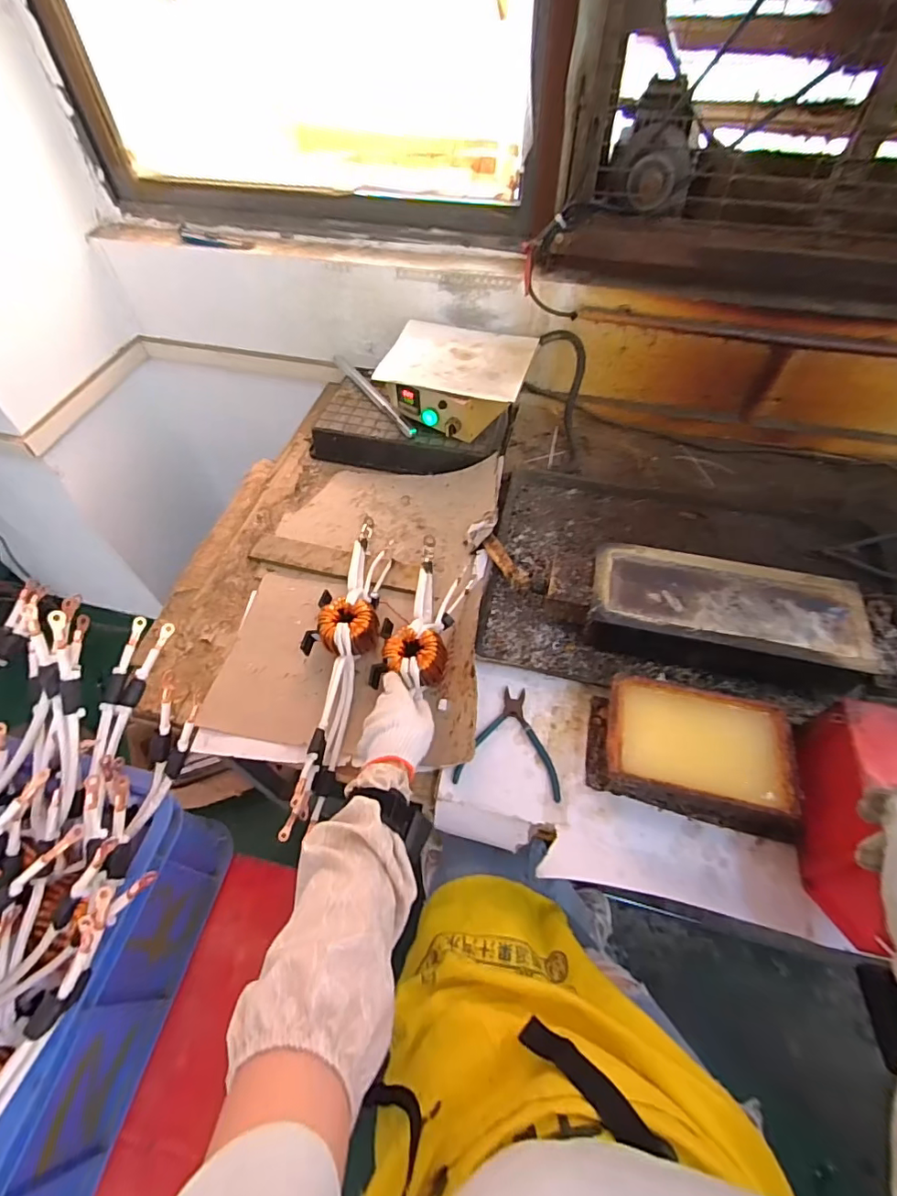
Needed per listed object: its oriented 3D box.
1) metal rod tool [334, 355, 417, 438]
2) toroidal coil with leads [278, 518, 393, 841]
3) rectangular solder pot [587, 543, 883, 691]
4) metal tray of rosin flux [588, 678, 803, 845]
[{"bbox_3d":[-0.153,-0.409,1.011,0.021,0.018,0.320,-29,60,-18],"label":"metal rod tool"},{"bbox_3d":[-0.159,0.066,0.724,0.099,0.054,0.497,9,56,7],"label":"toroidal coil with leads"},{"bbox_3d":[0.369,0.028,0.701,0.346,0.093,0.149,12,56,9],"label":"rectangular solder pot"},{"bbox_3d":[0.291,0.180,0.601,0.229,0.080,0.132,13,56,9],"label":"metal tray of rosin flux"}]

